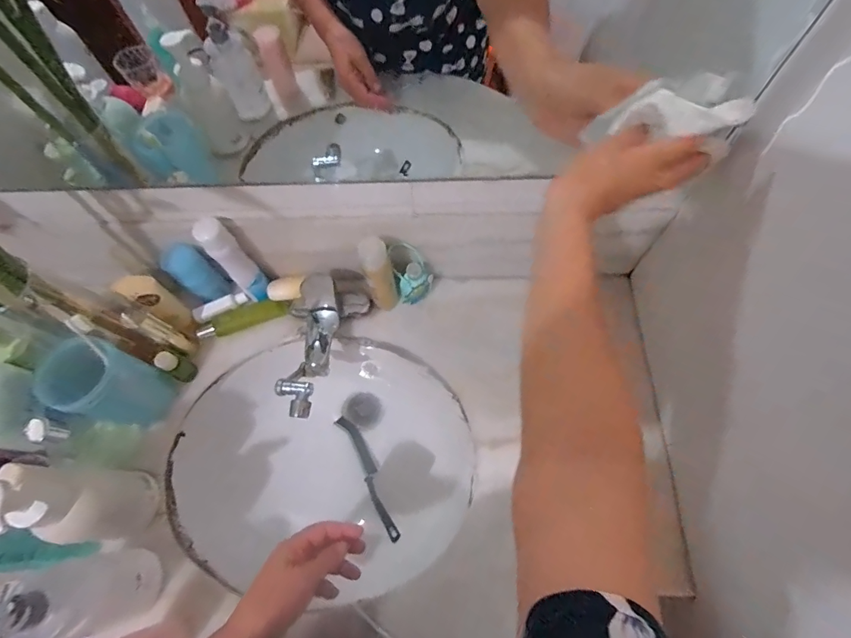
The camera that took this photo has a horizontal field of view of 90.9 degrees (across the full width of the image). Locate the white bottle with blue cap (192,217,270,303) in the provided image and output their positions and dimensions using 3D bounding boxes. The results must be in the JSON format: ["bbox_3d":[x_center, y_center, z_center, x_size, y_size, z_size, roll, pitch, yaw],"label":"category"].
[{"bbox_3d":[-0.255,-0.074,0.565,0.040,0.166,0.031,-37,69,-15],"label":"white bottle with blue cap"}]

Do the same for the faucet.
[{"bbox_3d":[-0.151,0.042,0.564,0.076,0.084,0.187,-6,65,-2],"label":"faucet"}]

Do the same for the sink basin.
[{"bbox_3d":[-0.152,0.199,0.656,0.402,0.172,0.341,5,65,4],"label":"sink basin"}]

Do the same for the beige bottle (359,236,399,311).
[{"bbox_3d":[-0.061,-0.059,0.573,0.038,0.133,0.032,-13,65,-5],"label":"beige bottle"}]

